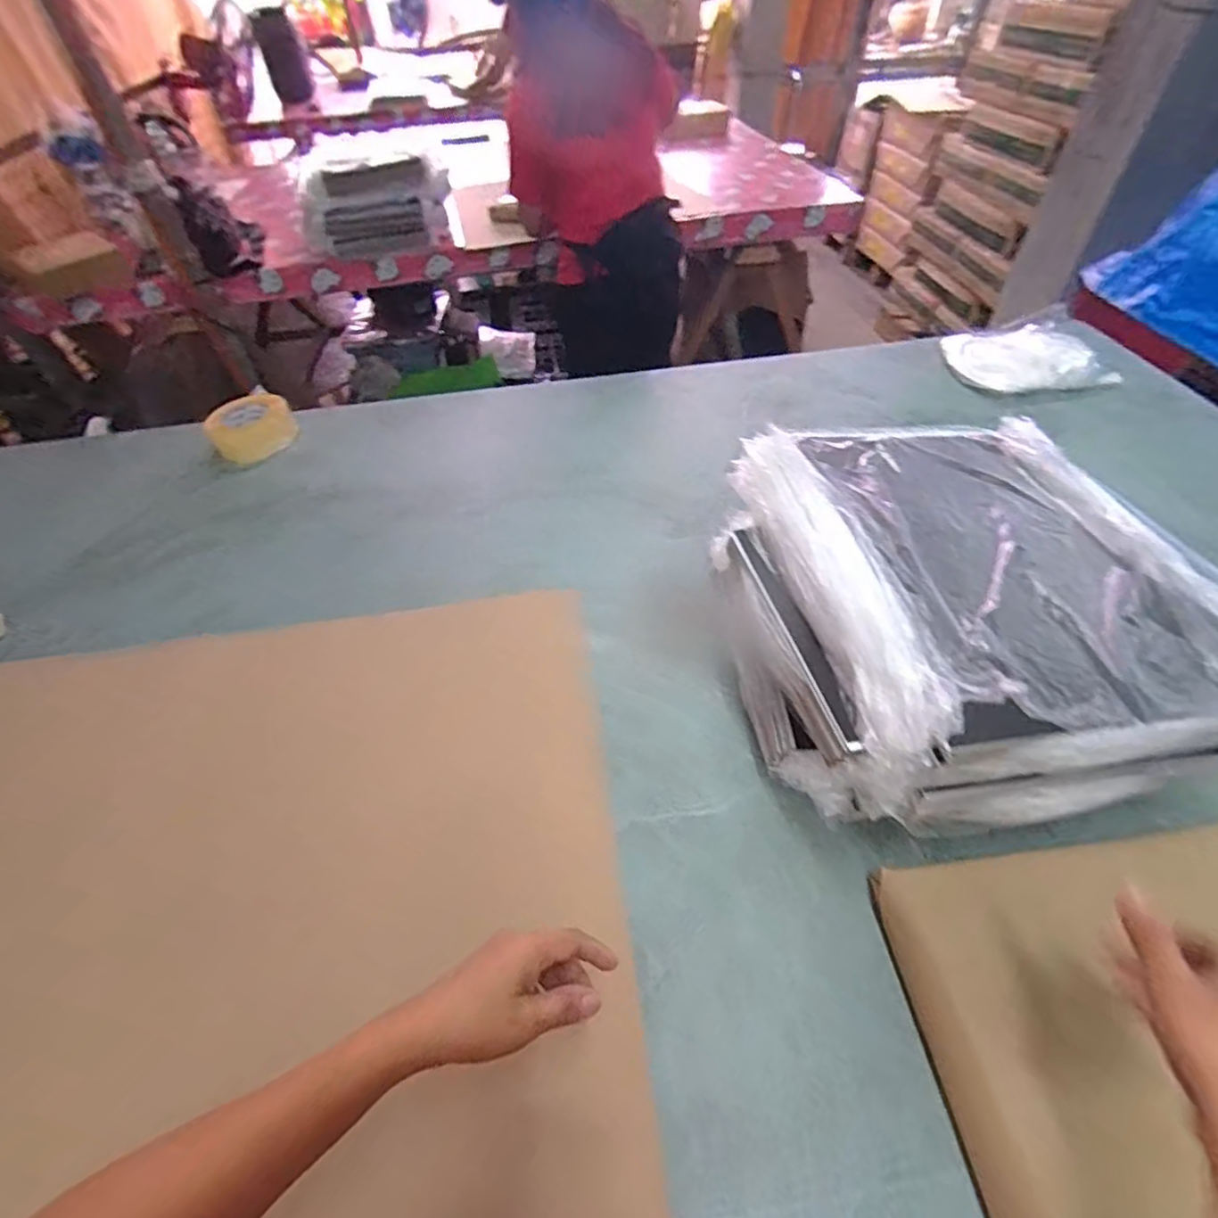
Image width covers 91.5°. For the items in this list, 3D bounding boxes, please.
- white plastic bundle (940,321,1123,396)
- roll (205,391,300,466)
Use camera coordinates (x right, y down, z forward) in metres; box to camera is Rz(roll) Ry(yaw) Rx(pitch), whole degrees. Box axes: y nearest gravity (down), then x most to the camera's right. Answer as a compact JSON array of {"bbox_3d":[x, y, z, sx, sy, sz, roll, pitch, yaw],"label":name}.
[{"bbox_3d":[0.734,-0.451,1.056,0.226,0.048,0.214,-5,50,-2],"label":"white plastic bundle"},{"bbox_3d":[-0.643,-0.334,1.061,0.133,0.055,0.132,-1,50,1],"label":"roll"}]

